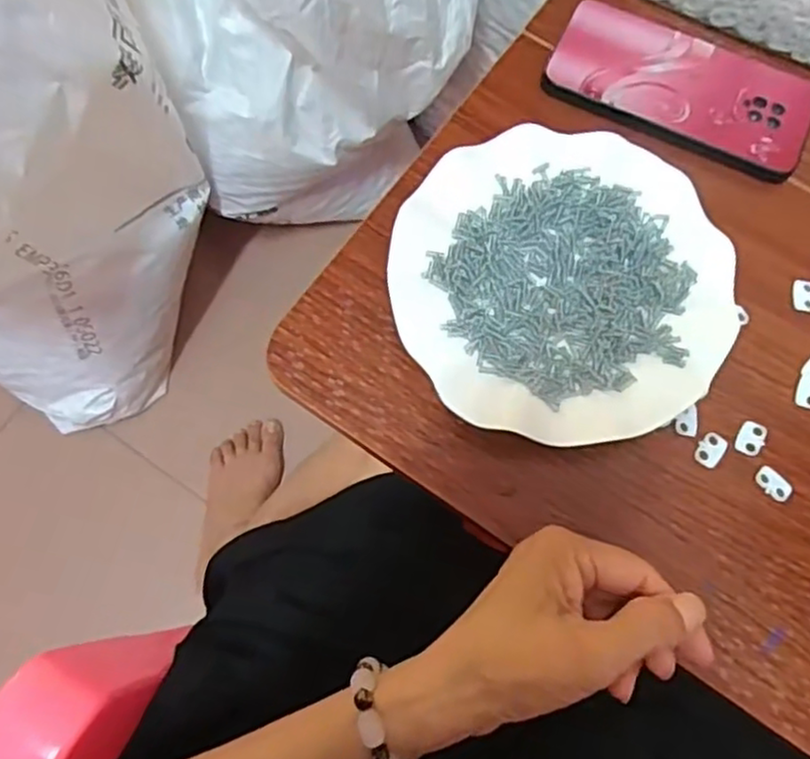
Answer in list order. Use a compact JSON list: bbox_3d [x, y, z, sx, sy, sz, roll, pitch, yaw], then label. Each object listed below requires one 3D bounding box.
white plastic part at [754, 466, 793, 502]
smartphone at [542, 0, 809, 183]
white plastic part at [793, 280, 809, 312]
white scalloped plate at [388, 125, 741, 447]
[{"bbox_3d":[0.195,0.055,0.362,0.019,0.004,0.012,44,76,11],"label":"white plastic part"},{"bbox_3d":[0.176,-0.186,0.434,0.162,0.007,0.084,23,73,6],"label":"smartphone"},{"bbox_3d":[0.233,-0.049,0.398,0.013,0.004,0.019,15,72,3],"label":"white plastic part"},{"bbox_3d":[0.086,-0.052,0.382,0.179,0.023,0.177,1,72,-2],"label":"white scalloped plate"}]

